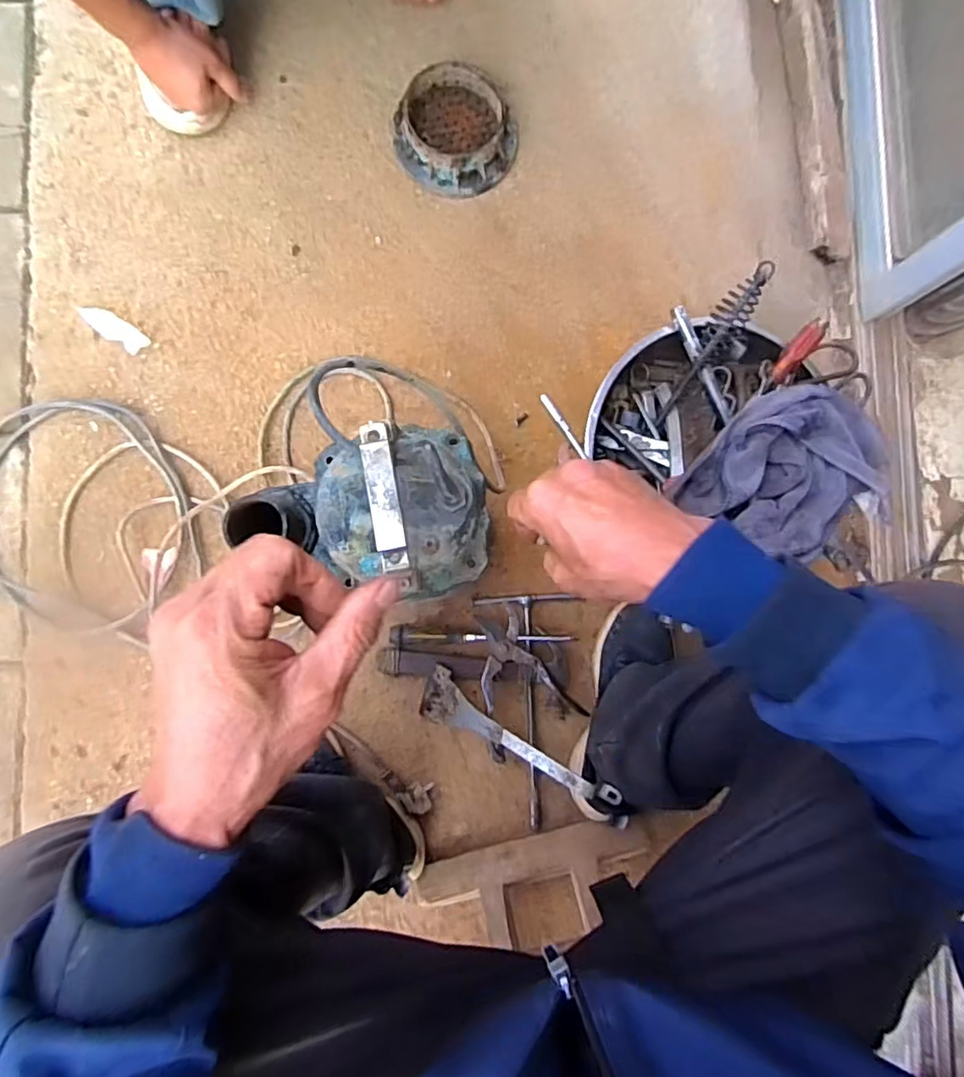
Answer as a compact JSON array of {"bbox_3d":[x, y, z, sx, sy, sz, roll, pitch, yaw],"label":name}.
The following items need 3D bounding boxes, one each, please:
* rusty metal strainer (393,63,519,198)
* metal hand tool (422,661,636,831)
[{"bbox_3d":[-0.040,-0.590,0.889,0.166,0.047,0.169,0,87,-3],"label":"rusty metal strainer"},{"bbox_3d":[0.047,0.278,0.789,0.299,0.024,0.081,31,116,15],"label":"metal hand tool"}]

